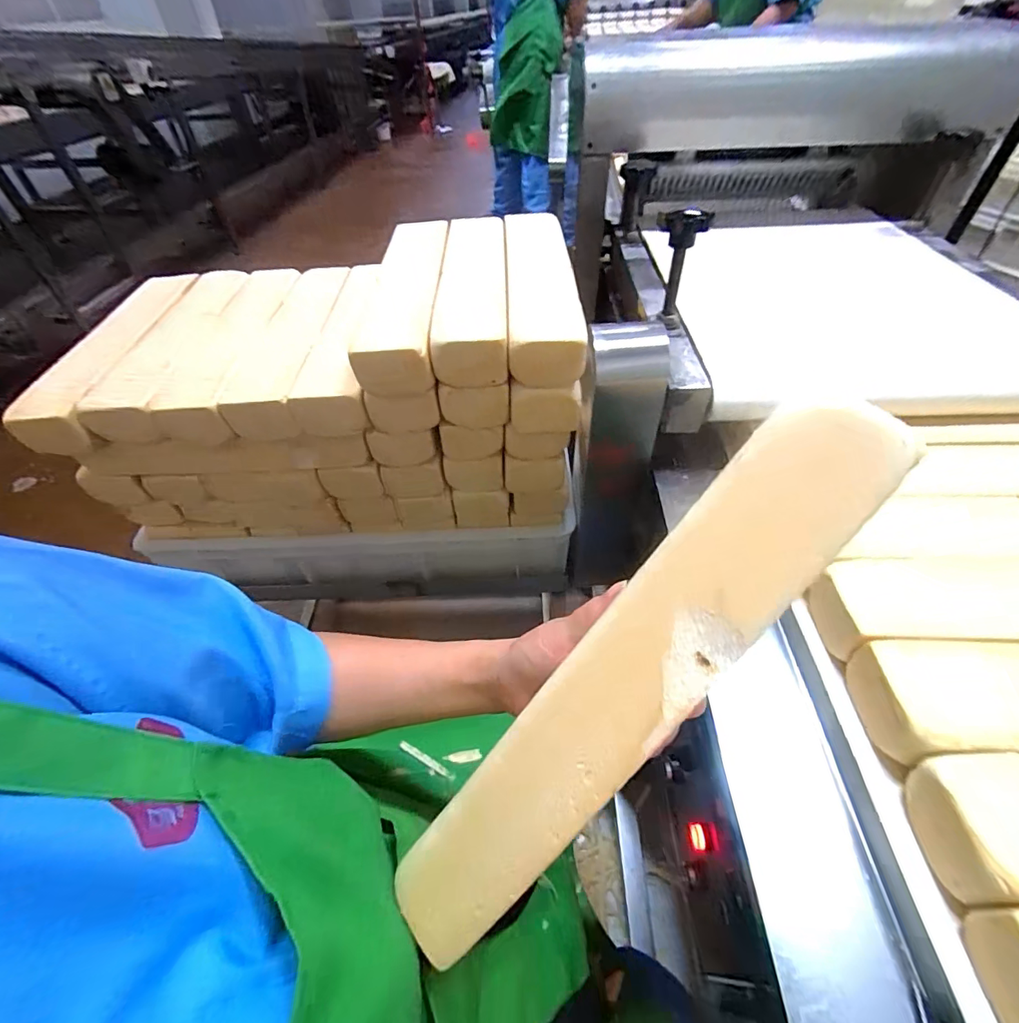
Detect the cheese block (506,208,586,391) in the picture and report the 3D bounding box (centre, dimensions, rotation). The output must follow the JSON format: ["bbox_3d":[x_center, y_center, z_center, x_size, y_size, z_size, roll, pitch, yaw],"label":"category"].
[{"bbox_3d":[0.036,-0.272,0.569,0.079,0.058,0.351,-3,48,1],"label":"cheese block"}]

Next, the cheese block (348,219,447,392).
[{"bbox_3d":[-0.120,-0.255,0.569,0.079,0.061,0.332,-3,48,0],"label":"cheese block"}]

